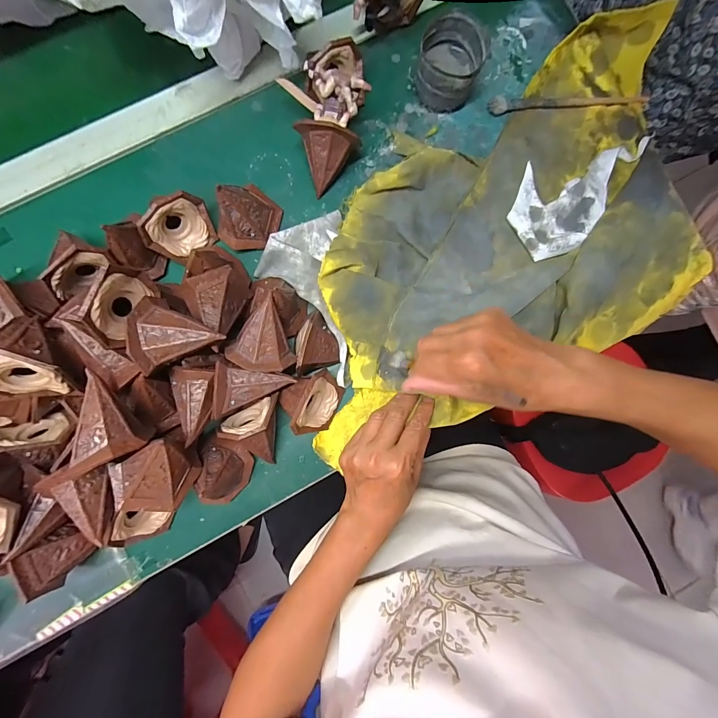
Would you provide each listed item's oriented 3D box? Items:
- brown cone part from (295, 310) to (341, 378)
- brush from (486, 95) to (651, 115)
[{"bbox_3d":[-0.044,-0.016,0.318,0.044,0.047,0.052,-21,89,-4],"label":"brown cone part"},{"bbox_3d":[0.238,-0.291,0.375,0.184,0.010,0.017,-7,88,-3],"label":"brush"}]

